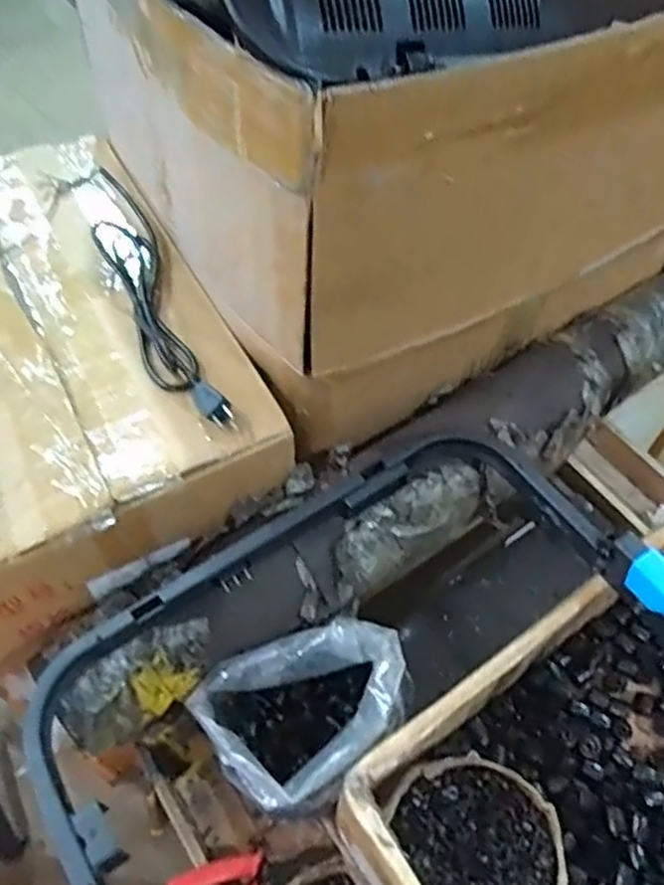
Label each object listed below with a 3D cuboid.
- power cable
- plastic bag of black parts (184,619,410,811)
[{"bbox_3d":[-0.185,-0.151,0.700,0.056,0.034,0.356,-20,58,-15],"label":"power cable"},{"bbox_3d":[-0.021,0.263,0.651,0.185,0.143,0.126,-16,57,-12],"label":"plastic bag of black parts"}]

